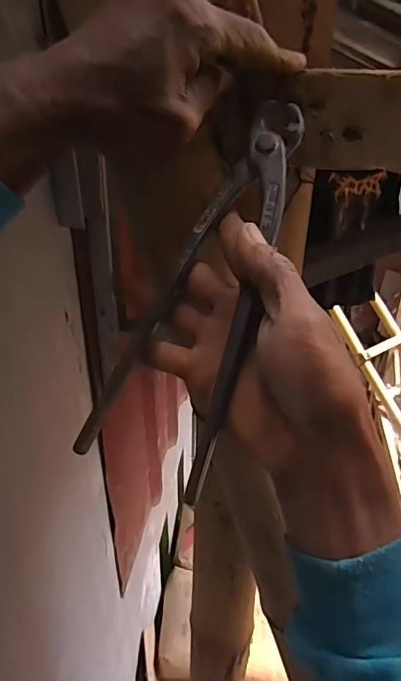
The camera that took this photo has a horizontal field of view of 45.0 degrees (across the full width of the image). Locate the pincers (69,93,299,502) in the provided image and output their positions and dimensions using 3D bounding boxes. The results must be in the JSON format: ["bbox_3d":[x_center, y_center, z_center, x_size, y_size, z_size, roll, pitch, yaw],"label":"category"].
[{"bbox_3d":[0.011,-0.028,0.262,0.070,0.019,0.218,22,83,31],"label":"pincers"}]

